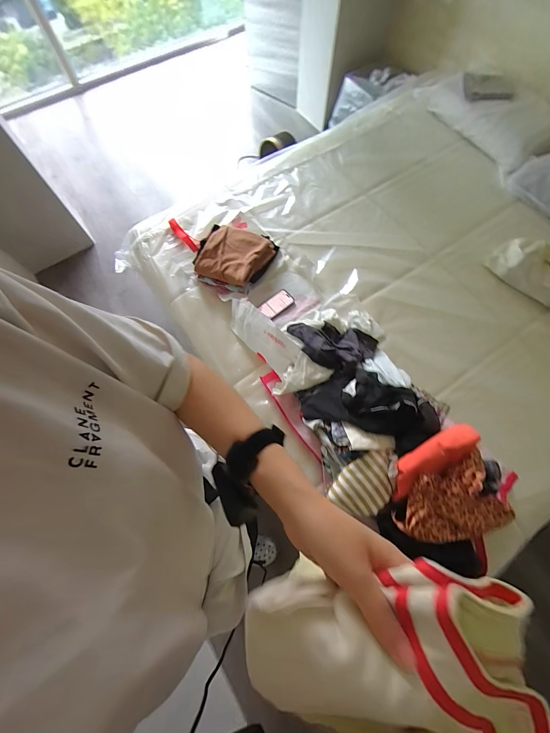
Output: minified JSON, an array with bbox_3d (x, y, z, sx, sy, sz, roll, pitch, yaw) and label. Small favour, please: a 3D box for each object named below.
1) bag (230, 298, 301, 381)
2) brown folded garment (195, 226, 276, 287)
[{"bbox_3d":[-0.054,-0.113,1.009,0.098,0.120,0.340,-38,73,-15],"label":"bag"},{"bbox_3d":[-0.156,-0.433,1.150,0.228,0.091,0.263,26,69,9],"label":"brown folded garment"}]

